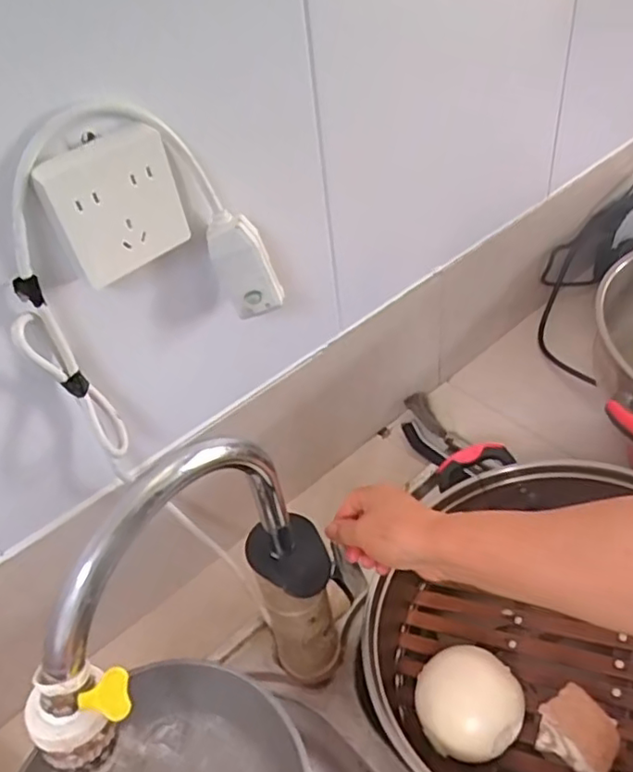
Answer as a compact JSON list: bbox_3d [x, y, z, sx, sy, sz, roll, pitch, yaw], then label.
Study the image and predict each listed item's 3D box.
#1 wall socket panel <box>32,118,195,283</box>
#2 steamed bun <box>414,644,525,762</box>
[{"bbox_3d":[-0.141,-0.128,0.437,0.086,0.088,0.024,-35,50,-26],"label":"wall socket panel"},{"bbox_3d":[0.141,0.297,0.583,0.092,0.047,0.091,-4,44,4],"label":"steamed bun"}]

